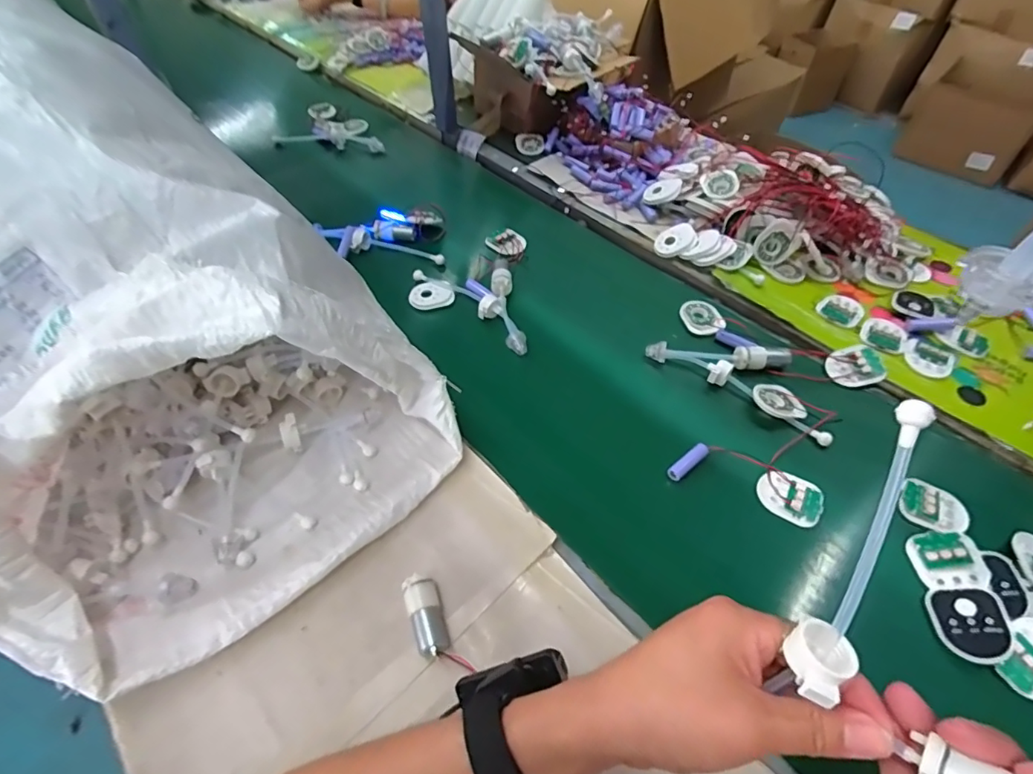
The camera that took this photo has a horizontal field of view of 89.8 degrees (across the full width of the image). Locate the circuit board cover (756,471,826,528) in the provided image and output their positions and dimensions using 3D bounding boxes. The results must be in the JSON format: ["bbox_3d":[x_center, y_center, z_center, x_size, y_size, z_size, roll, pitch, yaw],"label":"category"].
[{"bbox_3d":[0.261,0.105,0.494,0.057,0.006,0.043,27,71,30],"label":"circuit board cover"}]

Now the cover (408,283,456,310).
[{"bbox_3d":[-0.112,-0.122,0.678,0.059,0.005,0.045,-13,52,-10],"label":"cover"}]

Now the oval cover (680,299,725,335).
[{"bbox_3d":[0.234,-0.088,0.658,0.046,0.005,0.061,-13,52,-10],"label":"oval cover"}]

